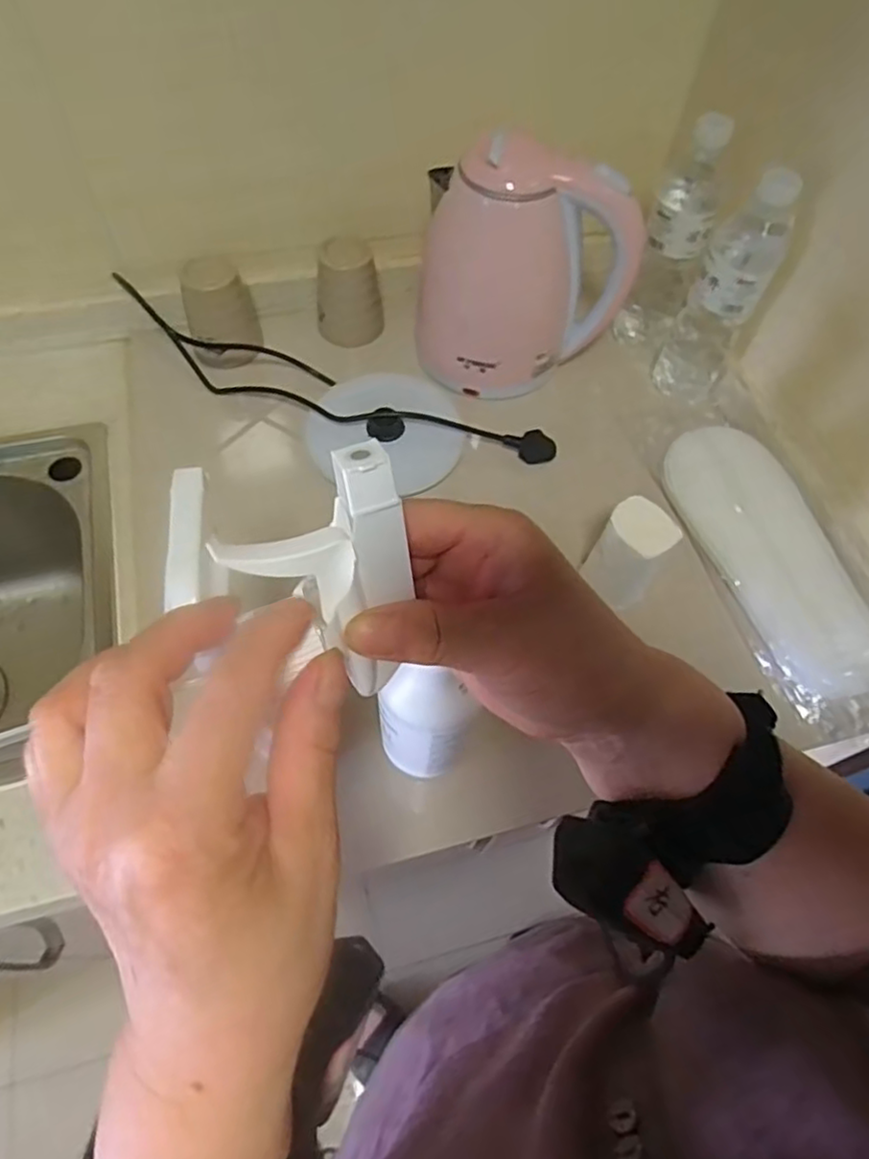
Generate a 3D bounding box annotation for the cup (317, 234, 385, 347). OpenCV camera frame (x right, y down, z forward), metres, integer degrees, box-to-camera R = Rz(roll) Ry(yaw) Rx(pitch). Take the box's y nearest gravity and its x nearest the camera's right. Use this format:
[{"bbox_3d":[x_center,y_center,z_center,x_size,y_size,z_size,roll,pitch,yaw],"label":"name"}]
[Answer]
[{"bbox_3d":[-0.091,-0.311,0.702,0.069,0.091,0.069,-1,60,-4],"label":"cup"}]

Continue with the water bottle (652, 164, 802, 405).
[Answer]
[{"bbox_3d":[0.269,-0.261,0.618,0.067,0.217,0.070,25,61,11],"label":"water bottle"}]

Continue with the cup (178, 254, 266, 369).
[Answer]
[{"bbox_3d":[-0.220,-0.278,0.677,0.069,0.100,0.072,2,59,-3],"label":"cup"}]

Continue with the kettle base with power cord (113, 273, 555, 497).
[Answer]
[{"bbox_3d":[-0.103,-0.191,0.654,0.426,0.053,0.141,29,62,13],"label":"kettle base with power cord"}]

